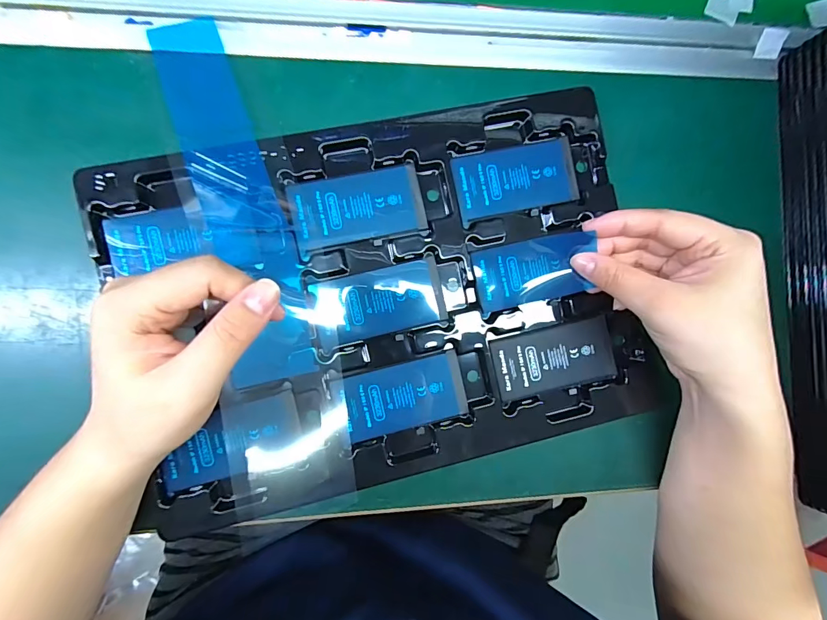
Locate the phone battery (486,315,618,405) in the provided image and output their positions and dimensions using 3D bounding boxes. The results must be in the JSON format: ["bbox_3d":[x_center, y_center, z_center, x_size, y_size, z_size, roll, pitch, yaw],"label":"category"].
[{"bbox_3d":[0.097,0.033,0.277,0.084,0.004,0.043,-11,90,-7],"label":"phone battery"}]

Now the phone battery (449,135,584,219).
[{"bbox_3d":[0.070,-0.090,0.273,0.082,0.004,0.043,-12,91,-7],"label":"phone battery"}]

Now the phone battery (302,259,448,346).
[{"bbox_3d":[-0.023,-0.005,0.266,0.085,0.006,0.043,-13,91,-7],"label":"phone battery"}]

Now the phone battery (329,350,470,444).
[{"bbox_3d":[-0.008,0.058,0.264,0.084,0.004,0.043,-13,91,-7],"label":"phone battery"}]

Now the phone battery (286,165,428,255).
[{"bbox_3d":[-0.035,-0.066,0.261,0.083,0.004,0.044,-11,90,-7],"label":"phone battery"}]

